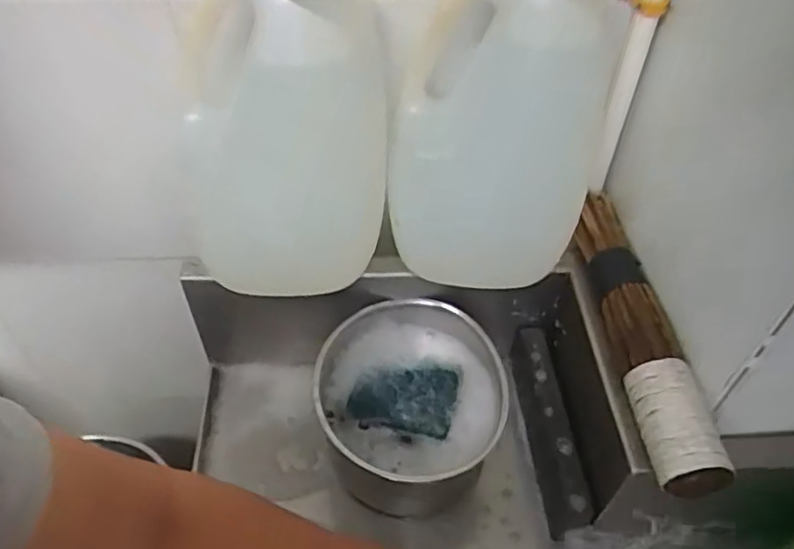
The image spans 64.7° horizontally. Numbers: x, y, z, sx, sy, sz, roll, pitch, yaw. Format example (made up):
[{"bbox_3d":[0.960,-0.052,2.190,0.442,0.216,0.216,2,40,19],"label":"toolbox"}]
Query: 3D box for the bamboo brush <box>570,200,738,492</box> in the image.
[{"bbox_3d":[0.201,0.039,0.530,0.045,0.049,0.289,-1,48,-3],"label":"bamboo brush"}]

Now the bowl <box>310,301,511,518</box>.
[{"bbox_3d":[0.012,0.131,0.601,0.165,0.120,0.175,1,48,-1],"label":"bowl"}]

